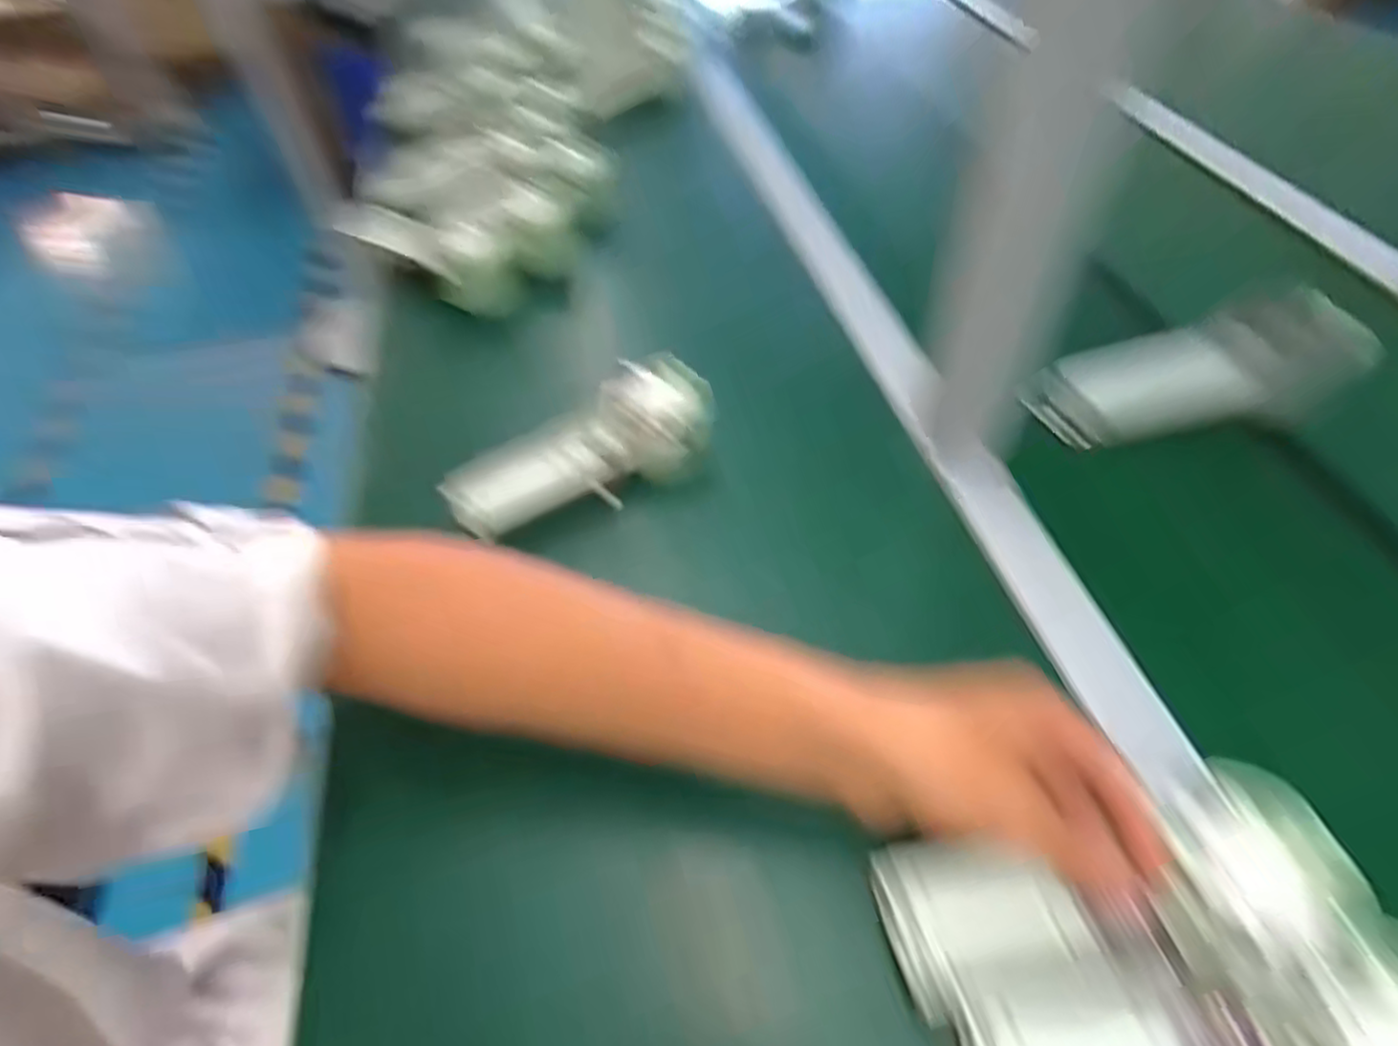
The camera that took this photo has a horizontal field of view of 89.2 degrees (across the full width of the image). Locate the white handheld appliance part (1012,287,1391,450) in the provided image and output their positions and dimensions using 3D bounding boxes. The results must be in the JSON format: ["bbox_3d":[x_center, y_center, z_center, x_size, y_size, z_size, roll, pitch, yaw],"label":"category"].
[{"bbox_3d":[0.330,-0.099,0.476,0.198,0.050,0.064,-12,50,11],"label":"white handheld appliance part"}]

